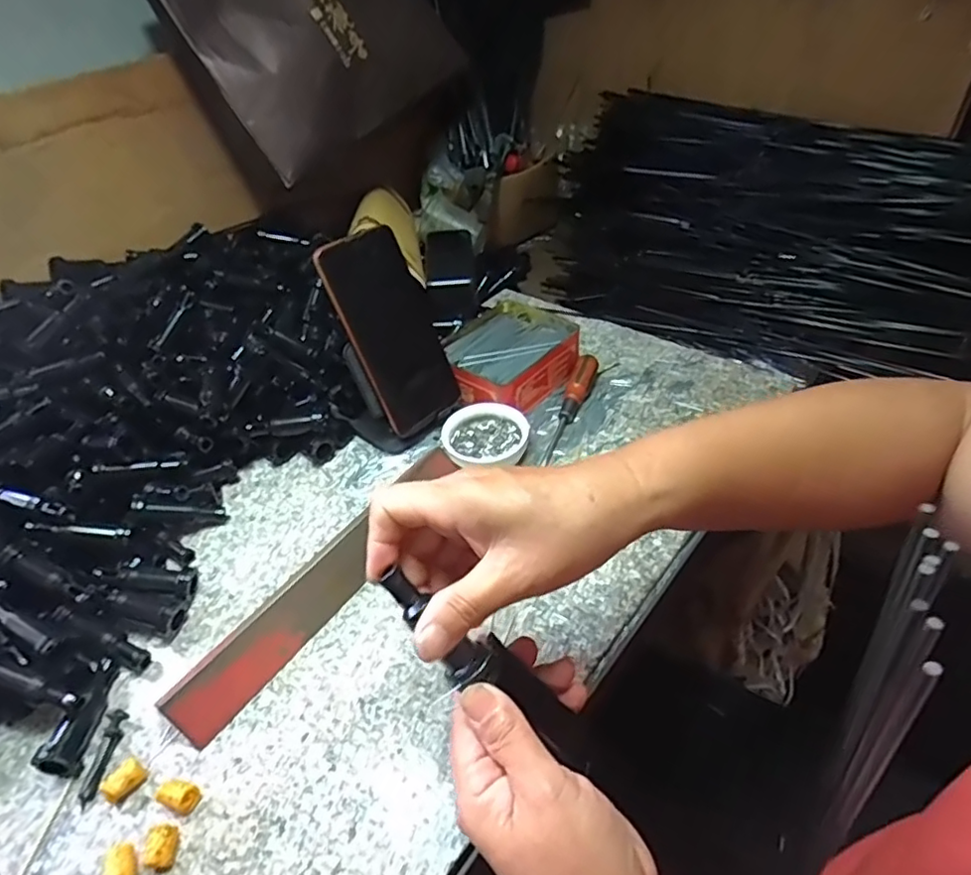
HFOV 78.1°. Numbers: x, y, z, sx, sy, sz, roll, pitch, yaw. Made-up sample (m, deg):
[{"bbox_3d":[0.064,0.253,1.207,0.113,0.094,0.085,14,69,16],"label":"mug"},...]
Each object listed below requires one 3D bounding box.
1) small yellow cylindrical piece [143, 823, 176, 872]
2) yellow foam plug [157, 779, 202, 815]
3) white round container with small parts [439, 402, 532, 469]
[{"bbox_3d":[-0.168,0.213,0.310,0.013,0.012,0.018,-4,42,4],"label":"small yellow cylindrical piece"},{"bbox_3d":[-0.168,0.197,0.329,0.018,0.015,0.013,9,44,17],"label":"yellow foam plug"},{"bbox_3d":[0.000,0.001,0.515,0.073,0.025,0.065,-4,42,3],"label":"white round container with small parts"}]

